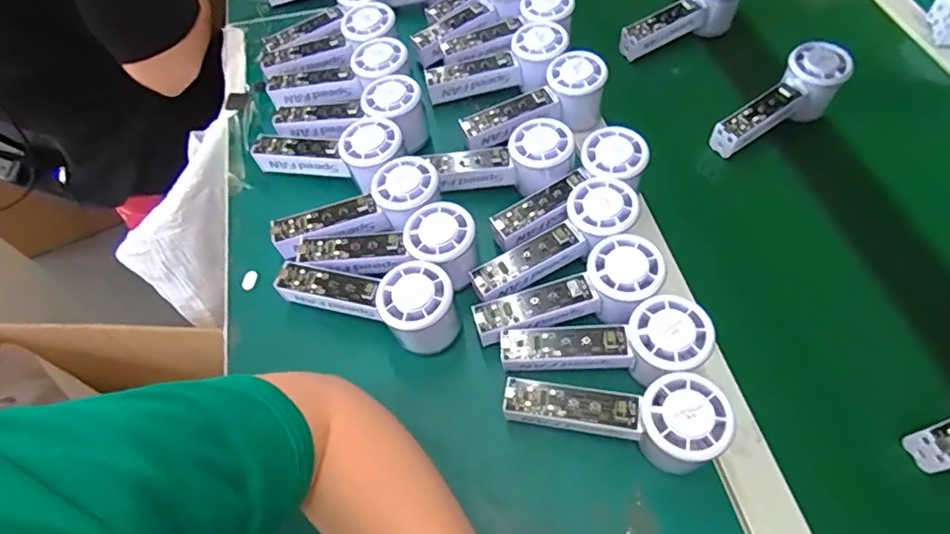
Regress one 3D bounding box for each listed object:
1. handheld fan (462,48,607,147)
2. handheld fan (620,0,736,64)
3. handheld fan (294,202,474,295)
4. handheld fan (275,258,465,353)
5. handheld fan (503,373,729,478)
[{"bbox_3d":[0.060,-0.154,0.546,0.149,0.048,0.057,-27,61,0],"label":"handheld fan"},{"bbox_3d":[0.237,-0.284,0.641,0.151,0.061,0.047,-31,62,-1],"label":"handheld fan"},{"bbox_3d":[-0.072,-0.019,0.465,0.148,0.060,0.059,9,59,7],"label":"handheld fan"},{"bbox_3d":[-0.083,0.022,0.443,0.153,0.063,0.056,21,61,14],"label":"handheld fan"},{"bbox_3d":[0.099,0.107,0.392,0.146,0.057,0.052,3,58,18],"label":"handheld fan"}]

